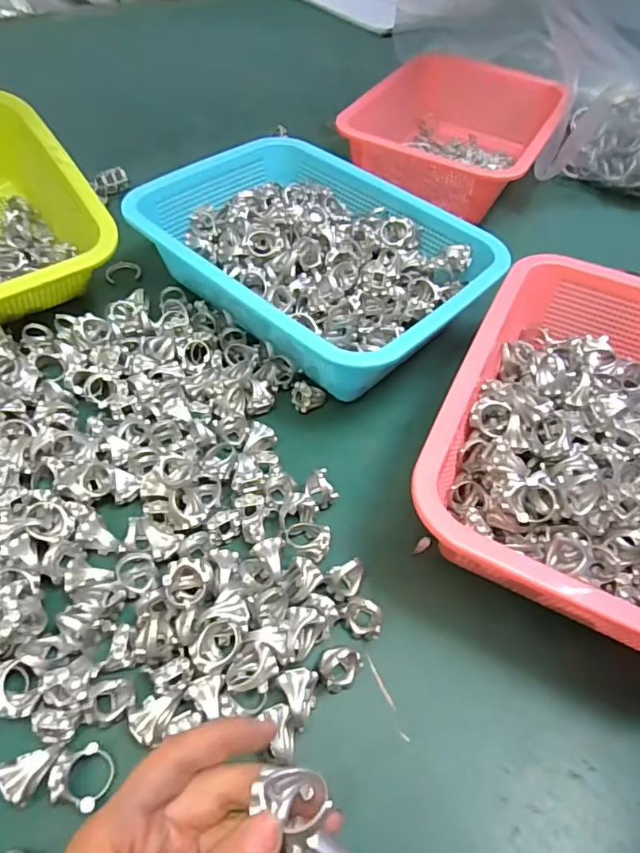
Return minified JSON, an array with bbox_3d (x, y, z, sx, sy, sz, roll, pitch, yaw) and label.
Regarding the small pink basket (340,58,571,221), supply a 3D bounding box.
[{"bbox_3d":[0.148,-0.305,0.568,0.180,0.080,0.220,29,56,16],"label":"small pink basket"}]

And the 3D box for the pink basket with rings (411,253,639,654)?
[{"bbox_3d":[0.182,0.006,0.329,0.196,0.073,0.276,25,55,13],"label":"pink basket with rings"}]

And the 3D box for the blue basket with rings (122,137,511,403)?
[{"bbox_3d":[-0.006,-0.130,0.429,0.267,0.076,0.200,39,60,23],"label":"blue basket with rings"}]

